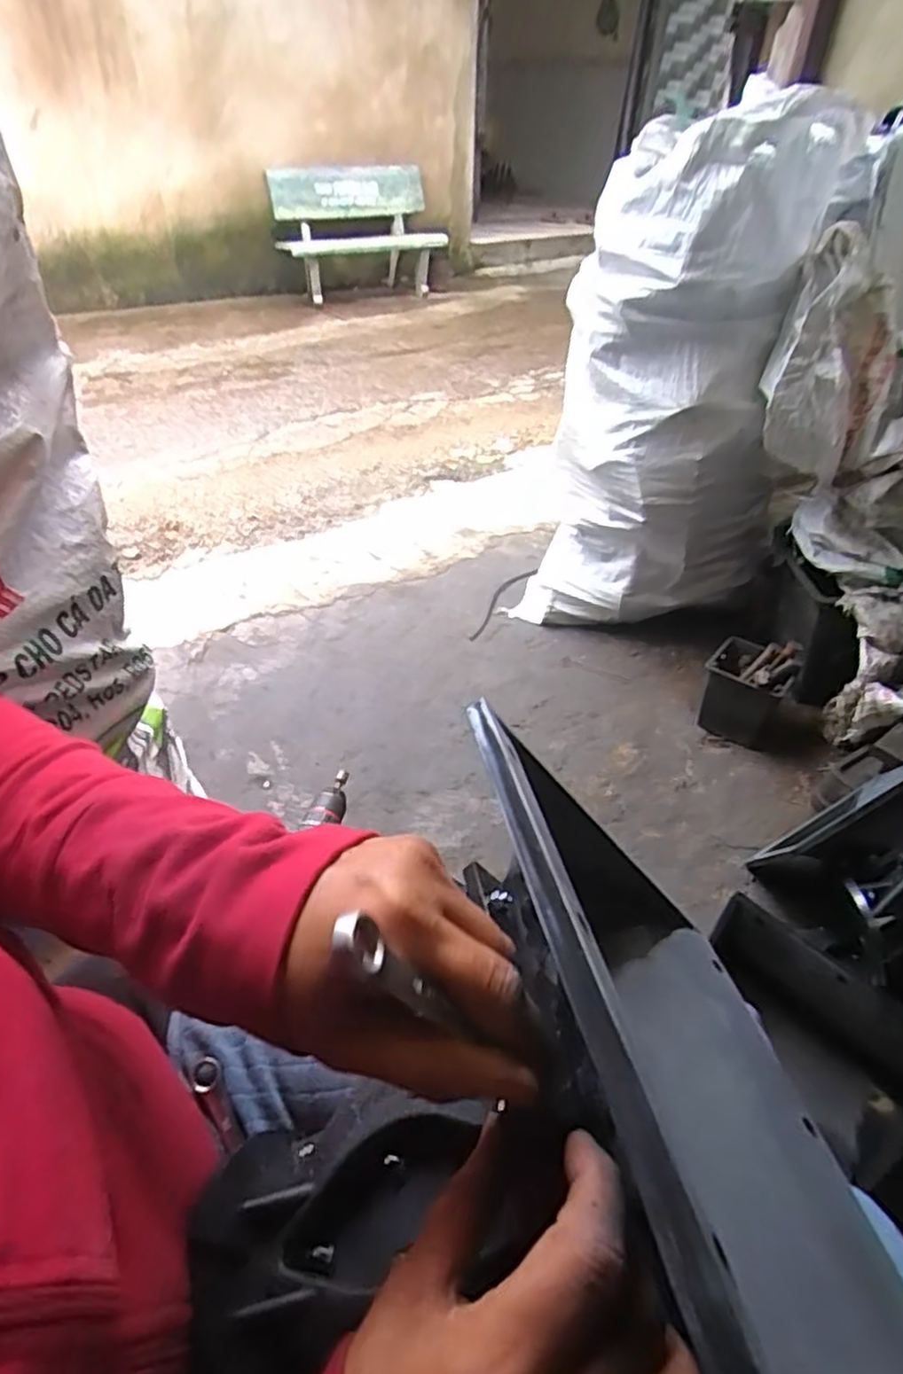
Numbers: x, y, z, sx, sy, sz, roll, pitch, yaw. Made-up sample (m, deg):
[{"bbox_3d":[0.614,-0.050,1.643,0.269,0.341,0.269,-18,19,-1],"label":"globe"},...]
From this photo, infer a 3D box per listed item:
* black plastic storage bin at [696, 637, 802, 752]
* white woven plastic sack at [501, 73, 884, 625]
[{"bbox_3d":[0.518,0.004,1.245,0.140,0.154,0.133,21,44,22],"label":"black plastic storage bin"},{"bbox_3d":[0.413,-0.514,1.291,0.445,0.805,0.299,15,42,15],"label":"white woven plastic sack"}]

